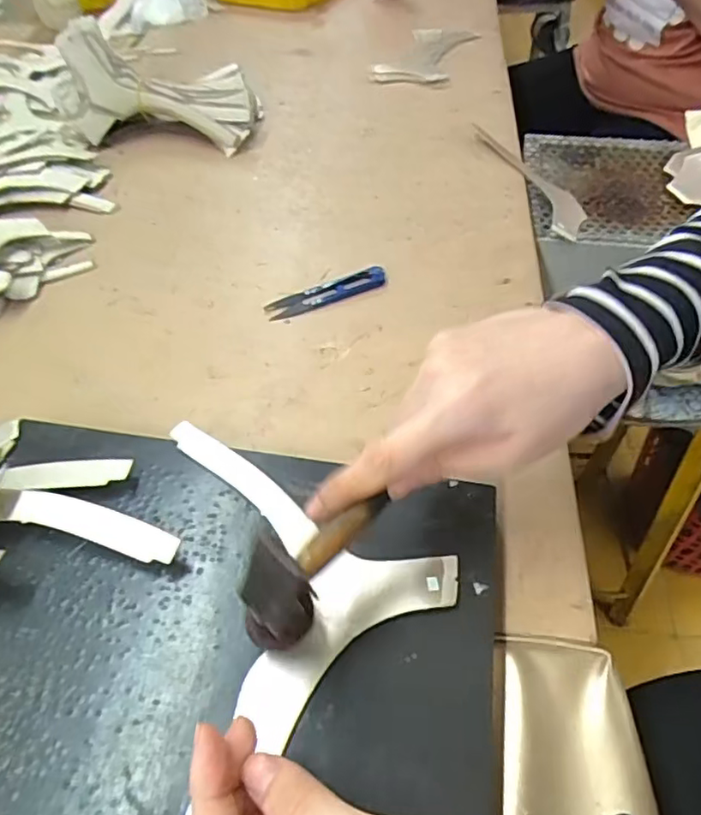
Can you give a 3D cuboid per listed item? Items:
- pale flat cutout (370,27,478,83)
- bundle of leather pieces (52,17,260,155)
[{"bbox_3d":[0.103,-0.491,0.830,0.101,0.016,0.181,20,53,17],"label":"pale flat cutout"},{"bbox_3d":[-0.207,-0.349,0.660,0.208,0.101,0.108,9,49,-9],"label":"bundle of leather pieces"}]

